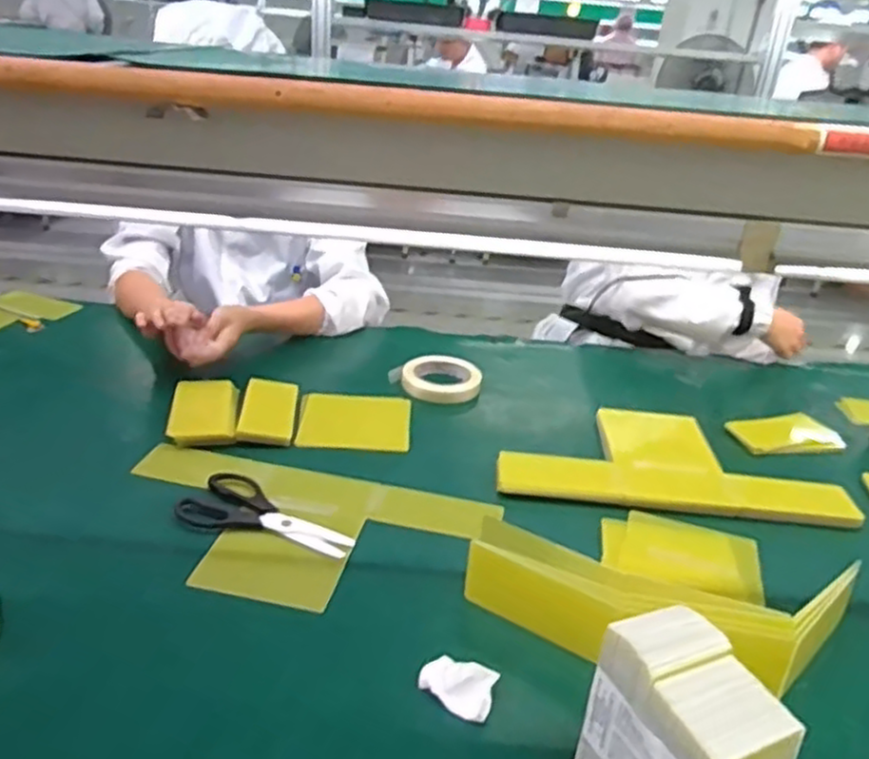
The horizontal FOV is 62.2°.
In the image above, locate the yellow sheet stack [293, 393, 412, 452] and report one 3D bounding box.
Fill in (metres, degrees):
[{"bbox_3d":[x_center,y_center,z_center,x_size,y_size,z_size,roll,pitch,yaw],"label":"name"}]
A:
[{"bbox_3d":[-0.105,0.054,0.957,0.144,0.013,0.130,4,26,-2],"label":"yellow sheet stack"}]

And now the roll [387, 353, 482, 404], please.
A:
[{"bbox_3d":[0.004,-0.002,1.066,0.106,0.031,0.110,4,26,-2],"label":"roll"}]

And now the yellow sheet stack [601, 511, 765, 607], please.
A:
[{"bbox_3d":[0.262,0.183,0.768,0.159,0.009,0.108,12,27,14],"label":"yellow sheet stack"}]

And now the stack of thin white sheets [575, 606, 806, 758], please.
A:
[{"bbox_3d":[0.158,0.232,0.457,0.076,0.129,0.106,-9,30,-25],"label":"stack of thin white sheets"}]

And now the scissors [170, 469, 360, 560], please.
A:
[{"bbox_3d":[-0.174,0.143,0.751,0.186,0.009,0.087,17,28,23],"label":"scissors"}]

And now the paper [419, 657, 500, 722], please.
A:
[{"bbox_3d":[0.018,0.243,0.576,0.061,0.023,0.037,19,29,27],"label":"paper"}]

